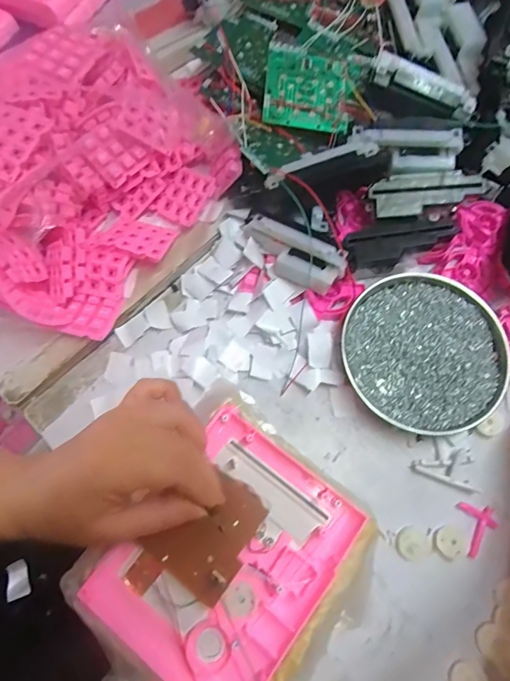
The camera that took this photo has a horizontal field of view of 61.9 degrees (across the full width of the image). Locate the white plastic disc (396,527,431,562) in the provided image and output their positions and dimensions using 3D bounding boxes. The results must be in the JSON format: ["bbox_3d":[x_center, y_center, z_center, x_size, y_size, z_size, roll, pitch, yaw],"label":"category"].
[{"bbox_3d":[0.123,0.159,0.329,0.025,0.005,0.024,0,73,2],"label":"white plastic disc"}]

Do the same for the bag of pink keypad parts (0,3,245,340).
[{"bbox_3d":[-0.156,-0.152,0.371,0.214,0.091,0.263,37,78,12],"label":"bag of pink keypad parts"}]

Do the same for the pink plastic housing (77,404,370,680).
[{"bbox_3d":[-0.019,0.152,0.301,0.131,0.016,0.164,36,75,12],"label":"pink plastic housing"}]

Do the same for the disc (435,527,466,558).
[{"bbox_3d":[0.152,0.156,0.329,0.023,0.006,0.021,0,73,2],"label":"disc"}]

